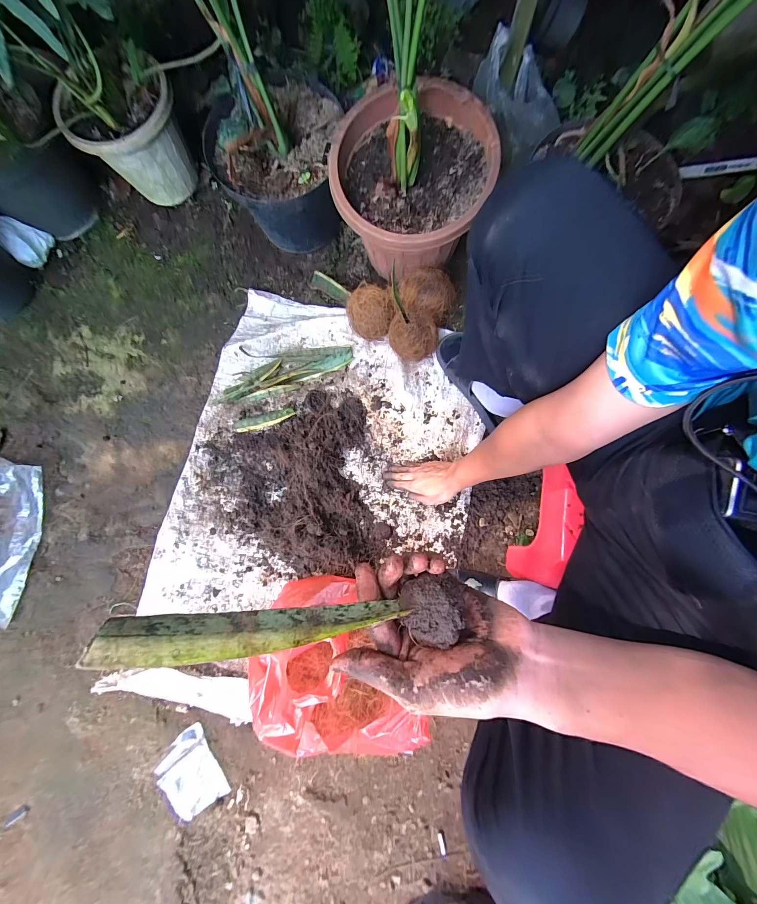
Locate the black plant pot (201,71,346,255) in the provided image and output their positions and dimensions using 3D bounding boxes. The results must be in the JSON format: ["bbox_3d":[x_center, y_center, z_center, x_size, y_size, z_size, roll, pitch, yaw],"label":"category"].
[{"bbox_3d":[-0.205,-0.590,0.702,0.234,0.239,0.254,-1,79,4],"label":"black plant pot"}]

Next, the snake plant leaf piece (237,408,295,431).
[{"bbox_3d":[-0.254,-0.072,0.727,0.130,0.011,0.031,-18,78,1],"label":"snake plant leaf piece"}]

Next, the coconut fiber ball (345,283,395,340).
[{"bbox_3d":[-0.017,-0.306,0.721,0.100,0.094,0.095,-1,79,4],"label":"coconut fiber ball"}]

